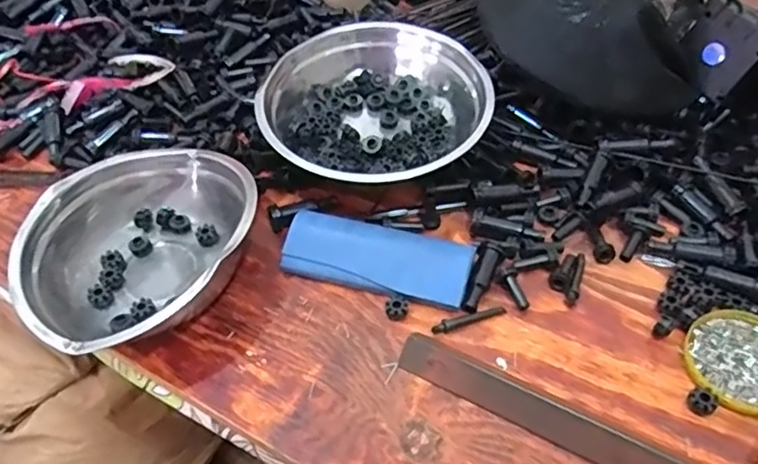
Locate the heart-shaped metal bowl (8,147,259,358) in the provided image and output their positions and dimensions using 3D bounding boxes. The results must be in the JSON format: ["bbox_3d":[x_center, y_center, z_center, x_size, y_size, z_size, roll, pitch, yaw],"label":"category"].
[{"bbox_3d":[-0.198,0.013,0.529,0.192,0.064,0.198,-2,47,2],"label":"heart-shaped metal bowl"}]

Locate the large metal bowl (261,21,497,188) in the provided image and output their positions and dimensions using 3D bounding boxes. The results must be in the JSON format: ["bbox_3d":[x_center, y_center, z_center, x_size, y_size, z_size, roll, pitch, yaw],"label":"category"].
[{"bbox_3d":[-0.006,-0.120,0.623,0.209,0.097,0.209,-2,47,2],"label":"large metal bowl"}]

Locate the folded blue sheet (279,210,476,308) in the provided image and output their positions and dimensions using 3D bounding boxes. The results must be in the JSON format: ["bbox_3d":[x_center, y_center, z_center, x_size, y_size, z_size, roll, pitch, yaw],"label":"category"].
[{"bbox_3d":[-0.002,0.021,0.533,0.159,0.009,0.058,11,68,12],"label":"folded blue sheet"}]

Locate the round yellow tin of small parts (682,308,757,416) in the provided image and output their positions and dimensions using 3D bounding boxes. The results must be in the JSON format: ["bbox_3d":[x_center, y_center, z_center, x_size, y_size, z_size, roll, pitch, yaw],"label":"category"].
[{"bbox_3d":[0.274,0.095,0.463,0.081,0.011,0.081,-2,47,2],"label":"round yellow tin of small parts"}]

